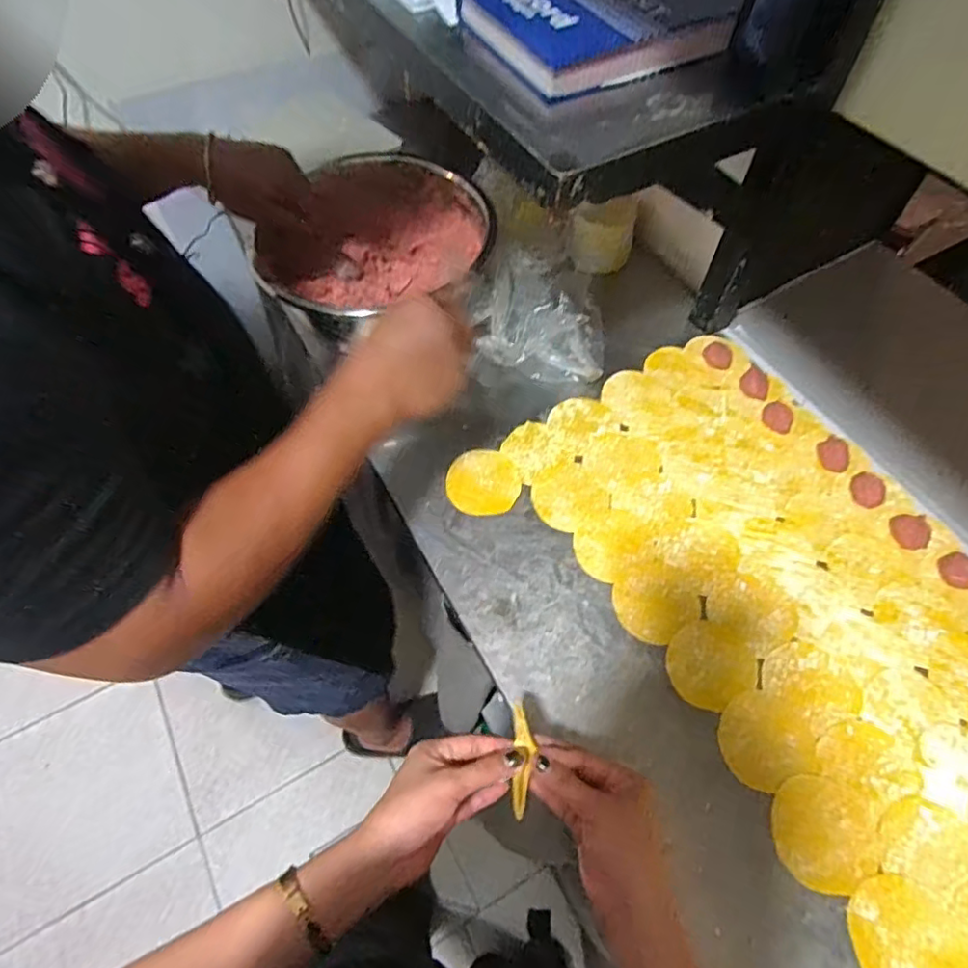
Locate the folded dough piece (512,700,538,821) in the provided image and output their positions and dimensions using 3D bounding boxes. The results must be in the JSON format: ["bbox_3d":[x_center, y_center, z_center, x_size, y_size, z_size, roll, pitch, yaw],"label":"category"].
[{"bbox_3d":[0.030,0.205,0.430,0.017,0.022,0.079,3,66,4],"label":"folded dough piece"}]

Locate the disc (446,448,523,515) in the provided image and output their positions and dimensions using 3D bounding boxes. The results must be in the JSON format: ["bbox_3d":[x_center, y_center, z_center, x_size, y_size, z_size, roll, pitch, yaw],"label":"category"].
[{"bbox_3d":[0.000,-0.003,0.643,0.079,0.007,0.083,-1,60,1],"label":"disc"}]

